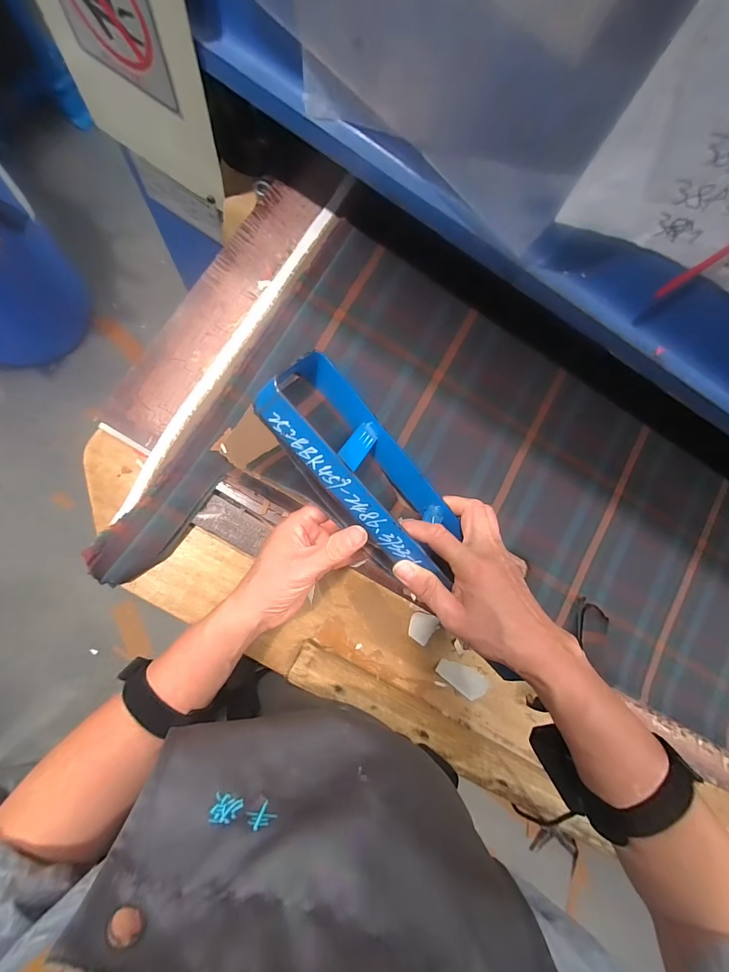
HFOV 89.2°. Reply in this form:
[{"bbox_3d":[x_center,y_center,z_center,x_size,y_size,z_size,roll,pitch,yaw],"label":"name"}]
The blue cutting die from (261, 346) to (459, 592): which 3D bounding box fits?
[{"bbox_3d":[0.009,-0.008,0.329,0.233,0.042,0.095,47,43,-15],"label":"blue cutting die"}]

